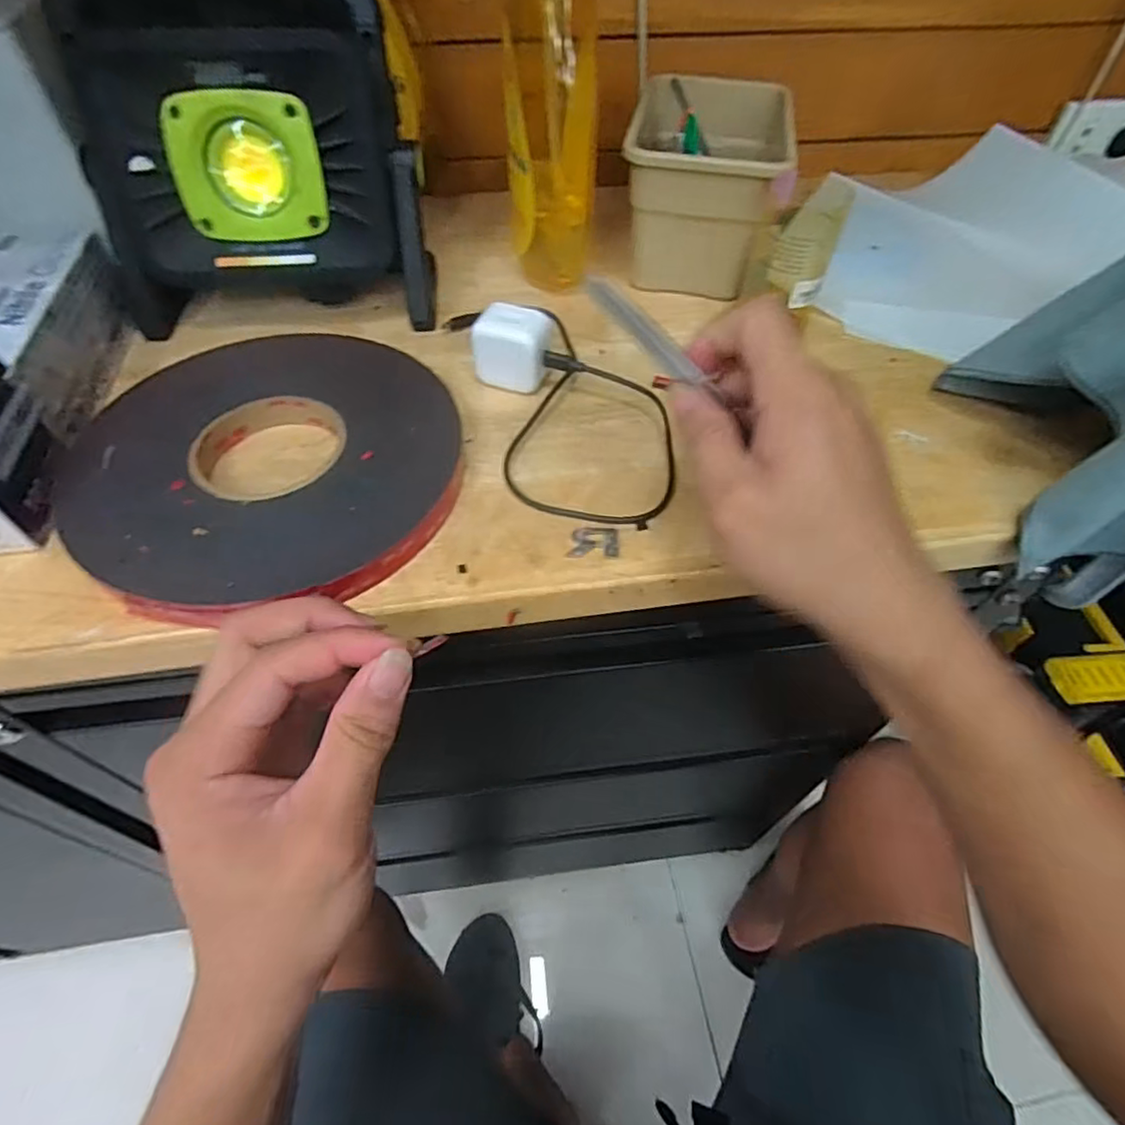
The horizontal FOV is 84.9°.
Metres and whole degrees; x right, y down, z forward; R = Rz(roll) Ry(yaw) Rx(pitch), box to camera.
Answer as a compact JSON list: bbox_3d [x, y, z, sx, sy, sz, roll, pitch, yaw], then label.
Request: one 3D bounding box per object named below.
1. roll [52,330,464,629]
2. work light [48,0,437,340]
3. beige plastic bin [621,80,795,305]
[{"bbox_3d":[-0.162,-0.061,0.349,0.201,0.023,0.207,0,53,-1],"label":"roll"},{"bbox_3d":[-0.195,-0.255,0.374,0.200,0.178,0.091,-4,53,-4],"label":"work light"},{"bbox_3d":[0.107,-0.284,0.471,0.108,0.094,0.162,10,54,6],"label":"beige plastic bin"}]

